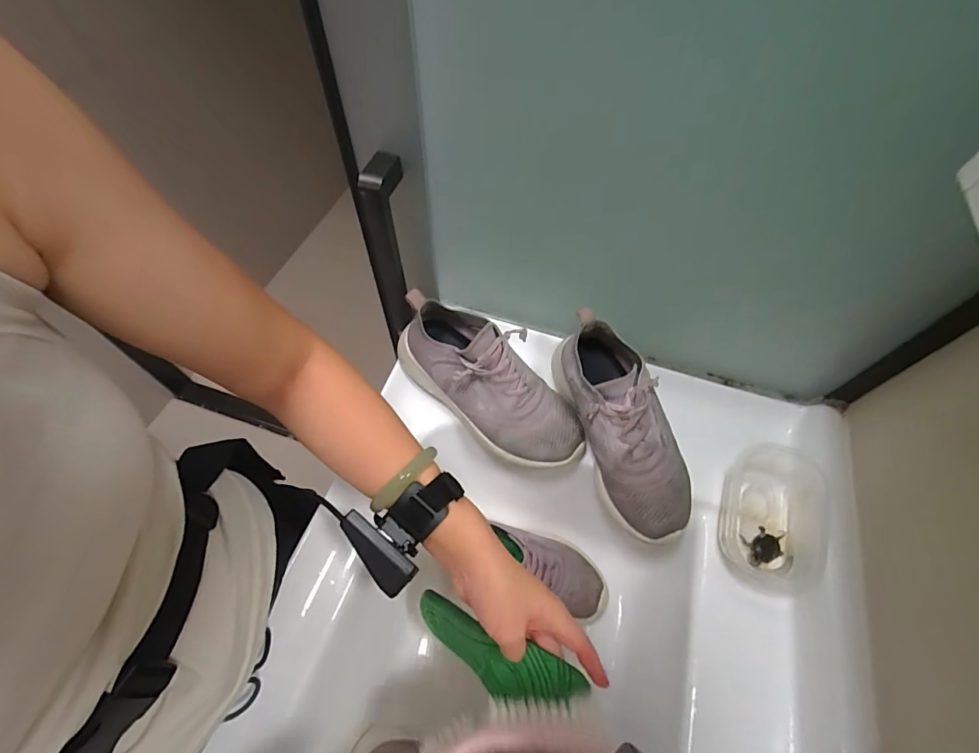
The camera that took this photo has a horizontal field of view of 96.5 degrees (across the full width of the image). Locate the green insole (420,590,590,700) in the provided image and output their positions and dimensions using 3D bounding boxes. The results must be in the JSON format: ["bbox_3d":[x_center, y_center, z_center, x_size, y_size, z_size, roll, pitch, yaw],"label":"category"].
[{"bbox_3d":[-0.003,0.237,0.376,0.161,0.036,0.042,8,54,34],"label":"green insole"}]

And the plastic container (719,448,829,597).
[{"bbox_3d":[0.282,0.135,0.430,0.091,0.050,0.138,18,60,9],"label":"plastic container"}]

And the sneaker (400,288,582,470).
[{"bbox_3d":[0.001,0.007,0.453,0.226,0.104,0.085,41,65,4],"label":"sneaker"}]

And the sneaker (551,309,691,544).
[{"bbox_3d":[0.135,0.048,0.438,0.078,0.081,0.216,-14,75,-10],"label":"sneaker"}]

